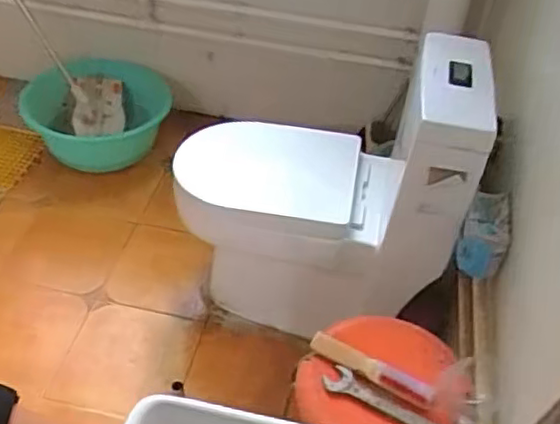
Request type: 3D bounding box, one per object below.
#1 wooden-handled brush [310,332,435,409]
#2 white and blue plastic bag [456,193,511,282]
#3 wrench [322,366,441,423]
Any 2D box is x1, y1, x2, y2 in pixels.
[{"bbox_3d":[0.147,0.249,1.019,0.206,0.020,0.037,25,47,19],"label":"wooden-handled brush"},{"bbox_3d":[0.388,0.045,1.213,0.084,0.111,0.129,20,45,14],"label":"white and blue plastic bag"},{"bbox_3d":[0.174,0.305,0.985,0.223,0.016,0.038,24,47,18],"label":"wrench"}]

